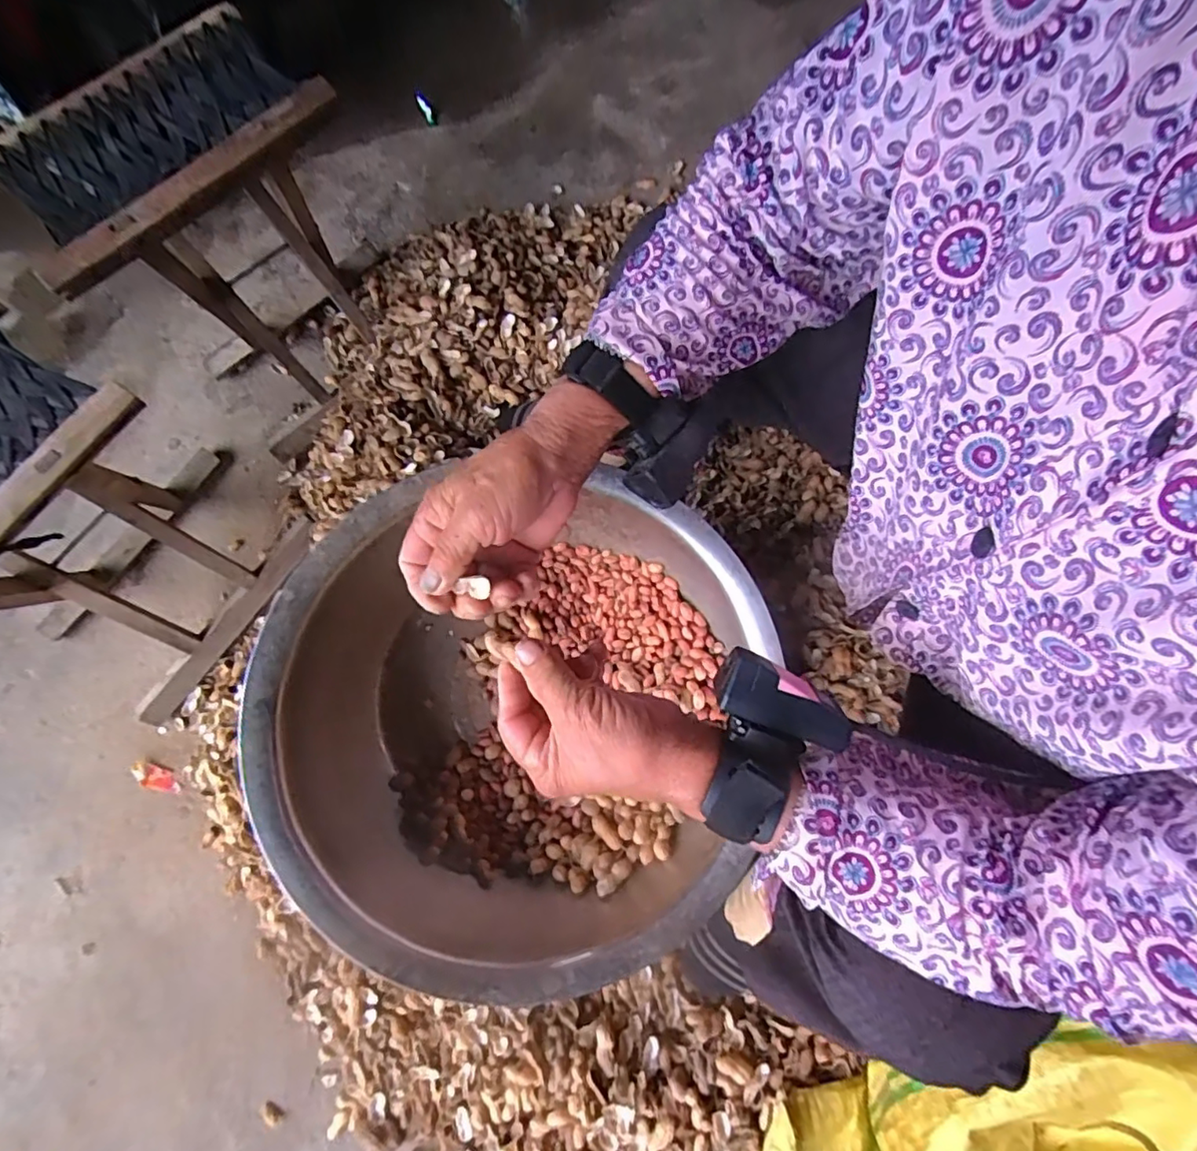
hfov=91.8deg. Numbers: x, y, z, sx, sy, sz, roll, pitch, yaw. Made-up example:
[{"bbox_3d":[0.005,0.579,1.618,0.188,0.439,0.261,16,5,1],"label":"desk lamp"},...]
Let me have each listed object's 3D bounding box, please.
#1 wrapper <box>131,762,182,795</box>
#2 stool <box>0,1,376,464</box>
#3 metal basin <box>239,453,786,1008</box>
[{"bbox_3d":[-0.562,0.257,0.737,0.065,0.012,0.027,12,73,4],"label":"wrapper"},{"bbox_3d":[-0.436,-0.386,0.730,0.308,0.381,0.250,-40,77,-11],"label":"stool"},{"bbox_3d":[-0.112,0.161,0.572,0.442,0.193,0.442,20,86,-10],"label":"metal basin"}]

